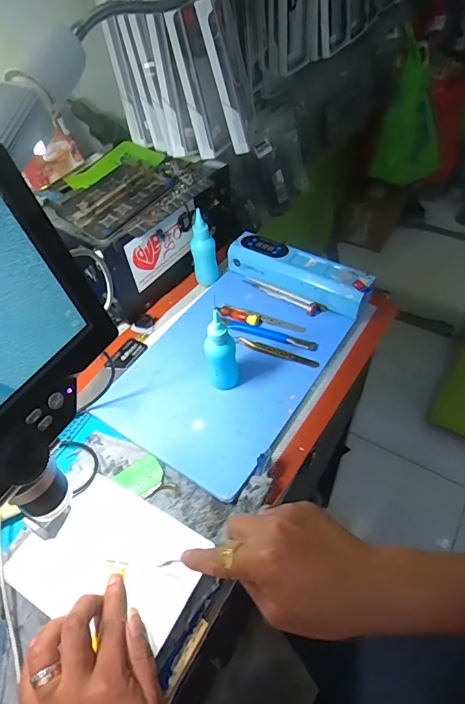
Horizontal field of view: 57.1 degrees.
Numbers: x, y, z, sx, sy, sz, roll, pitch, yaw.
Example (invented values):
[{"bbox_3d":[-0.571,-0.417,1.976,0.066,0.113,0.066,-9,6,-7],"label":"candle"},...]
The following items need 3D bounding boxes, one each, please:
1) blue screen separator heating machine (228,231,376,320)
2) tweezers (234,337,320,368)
[{"bbox_3d":[0.090,-0.113,0.603,0.209,0.043,0.056,26,57,23],"label":"blue screen separator heating machine"},{"bbox_3d":[0.056,-0.001,0.547,0.110,0.005,0.011,15,53,17],"label":"tweezers"}]

